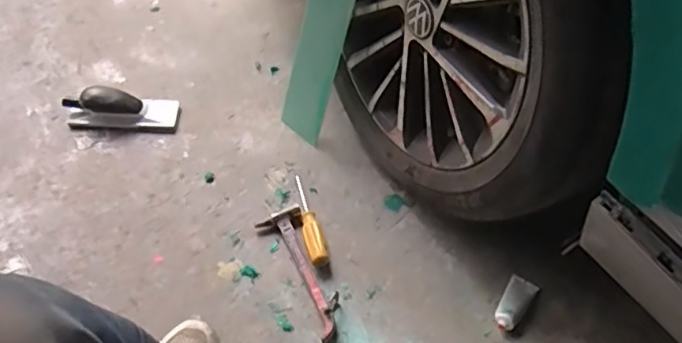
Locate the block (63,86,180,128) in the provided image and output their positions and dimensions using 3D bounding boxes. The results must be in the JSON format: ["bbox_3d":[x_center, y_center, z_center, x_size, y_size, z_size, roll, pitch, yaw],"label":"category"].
[{"bbox_3d":[-0.415,-0.115,1.107,0.203,0.058,0.062,-2,49,-6],"label":"block"}]

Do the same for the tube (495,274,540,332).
[{"bbox_3d":[0.269,0.202,0.909,0.042,0.019,0.101,32,54,22],"label":"tube"}]

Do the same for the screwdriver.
[{"bbox_3d":[-0.056,0.076,0.987,0.029,0.021,0.190,-9,50,-12],"label":"screwdriver"}]

